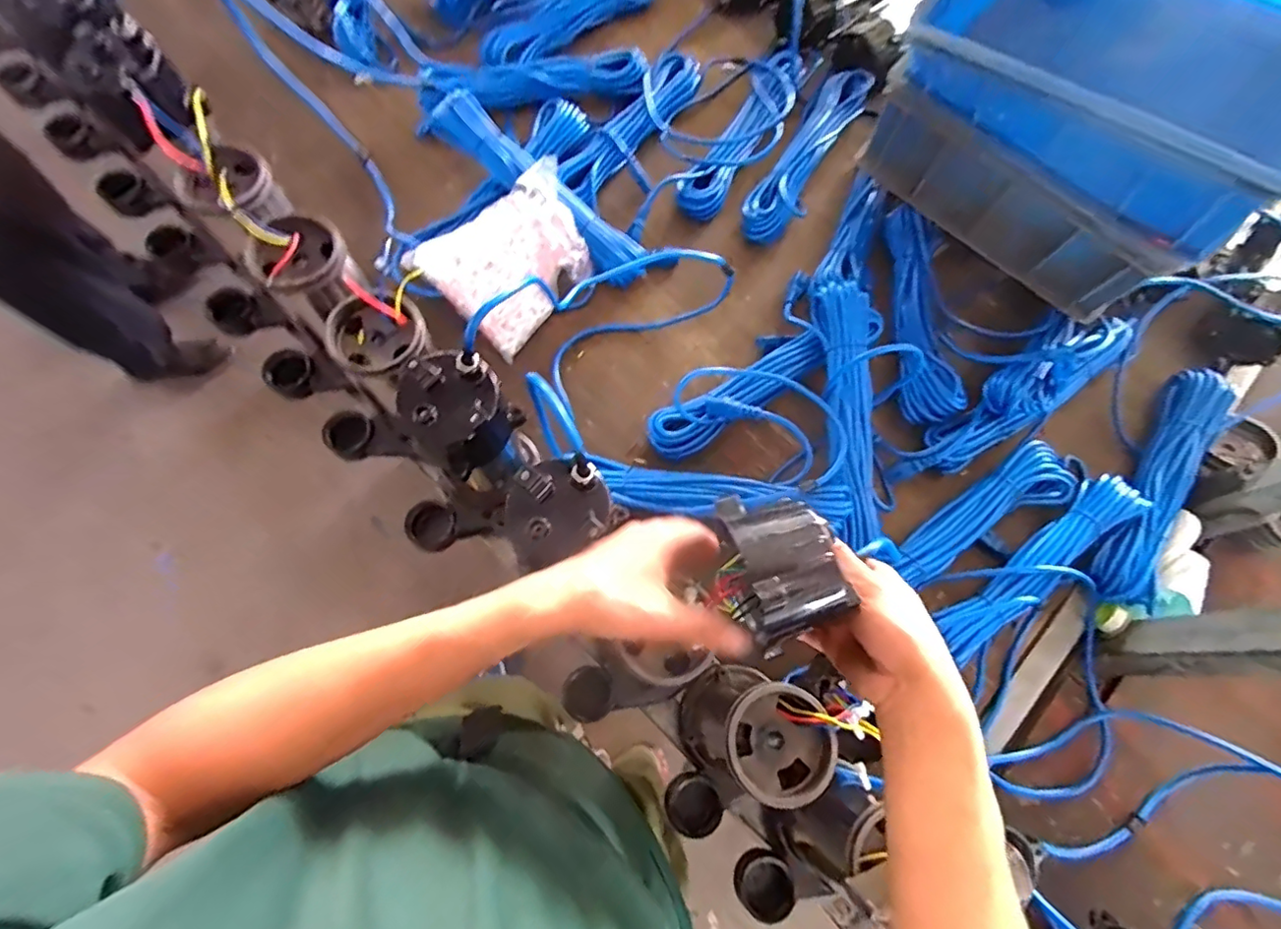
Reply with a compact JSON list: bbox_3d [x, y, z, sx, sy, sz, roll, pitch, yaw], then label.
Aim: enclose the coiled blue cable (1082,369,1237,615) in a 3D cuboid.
[{"bbox_3d":[0.672,0.026,0.713,0.078,0.045,0.361,37,73,8],"label":"coiled blue cable"}]

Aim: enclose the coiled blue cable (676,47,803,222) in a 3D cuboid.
[{"bbox_3d":[0.165,-0.513,0.857,0.095,0.037,0.354,27,72,5],"label":"coiled blue cable"}]

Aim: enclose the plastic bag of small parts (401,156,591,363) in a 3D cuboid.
[{"bbox_3d":[-0.165,-0.273,0.729,0.169,0.080,0.211,41,74,9],"label":"plastic bag of small parts"}]

